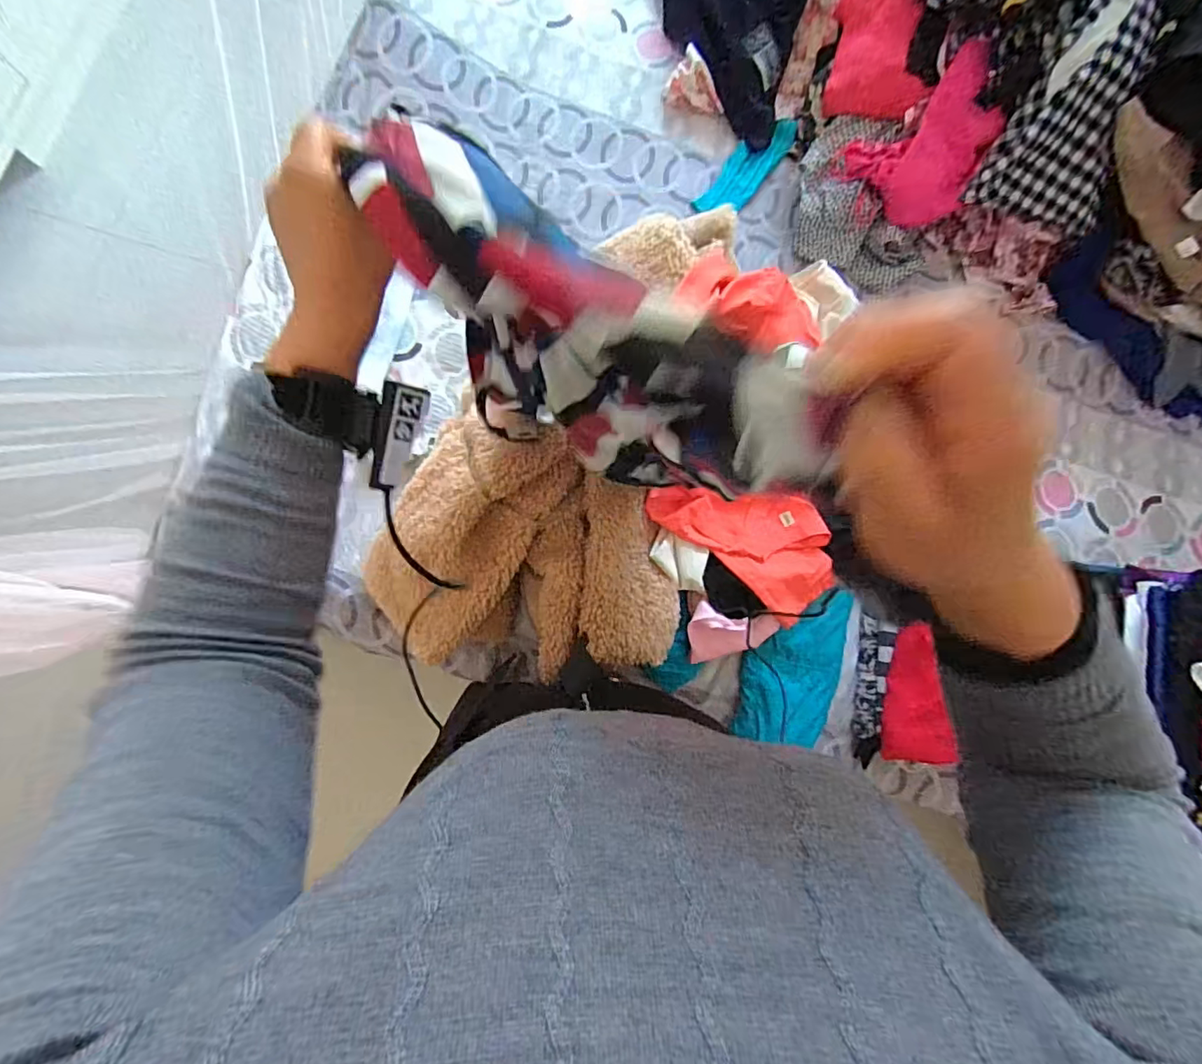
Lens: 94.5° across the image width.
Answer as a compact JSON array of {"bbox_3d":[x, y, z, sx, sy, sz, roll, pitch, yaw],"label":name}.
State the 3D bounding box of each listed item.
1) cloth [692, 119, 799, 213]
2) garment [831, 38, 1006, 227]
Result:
[{"bbox_3d":[0.261,-0.652,0.989,0.077,0.021,0.245,37,82,1],"label":"cloth"},{"bbox_3d":[0.518,-0.606,0.905,0.208,0.149,0.180,-31,86,-7],"label":"garment"}]

